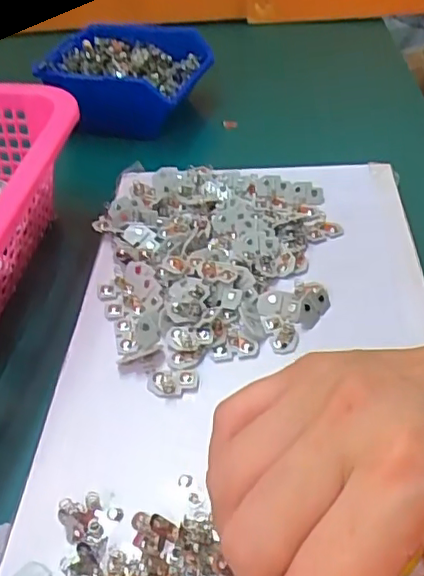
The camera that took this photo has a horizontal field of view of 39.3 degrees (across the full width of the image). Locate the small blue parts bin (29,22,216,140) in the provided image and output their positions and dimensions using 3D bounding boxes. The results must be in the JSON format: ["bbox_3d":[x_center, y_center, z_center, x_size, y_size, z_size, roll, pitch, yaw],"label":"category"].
[{"bbox_3d":[-0.074,-0.198,0.566,0.129,0.062,0.124,13,47,17],"label":"small blue parts bin"}]

